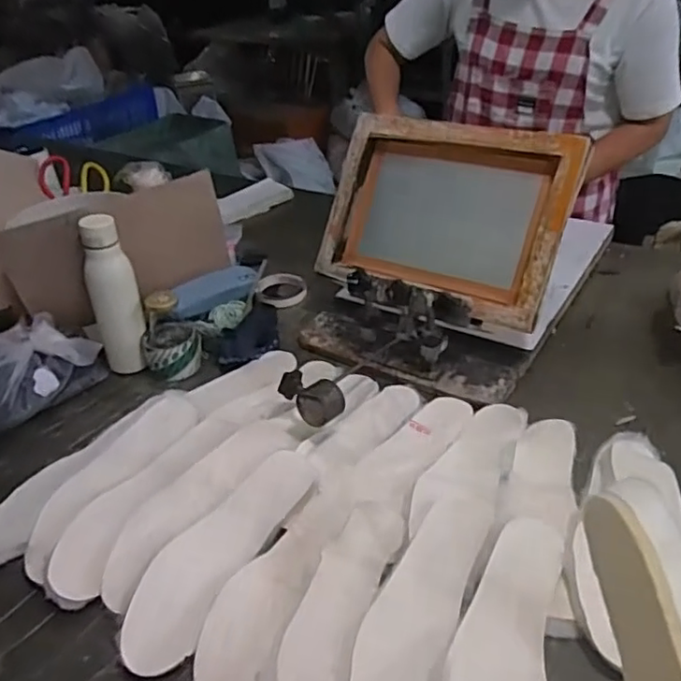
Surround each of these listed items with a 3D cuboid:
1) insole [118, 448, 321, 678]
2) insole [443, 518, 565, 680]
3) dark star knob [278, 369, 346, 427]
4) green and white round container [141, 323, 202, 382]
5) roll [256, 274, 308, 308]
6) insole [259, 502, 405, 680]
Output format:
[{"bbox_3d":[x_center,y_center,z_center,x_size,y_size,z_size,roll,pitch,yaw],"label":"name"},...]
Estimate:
[{"bbox_3d":[-0.119,0.214,0.631,0.074,0.034,0.264,16,40,28],"label":"insole"},{"bbox_3d":[0.141,0.263,0.522,0.082,0.022,0.252,8,37,18],"label":"insole"},{"bbox_3d":[-0.036,0.067,0.743,0.051,0.036,0.088,-28,41,-29],"label":"dark star knob"},{"bbox_3d":[-0.256,0.019,0.931,0.083,0.063,0.063,-16,36,-15],"label":"green and white round container"},{"bbox_3d":[-0.106,-0.091,1.102,0.092,0.020,0.098,-3,35,2],"label":"roll"},{"bbox_3d":[-0.009,0.263,0.548,0.080,0.017,0.276,14,39,9],"label":"insole"}]

